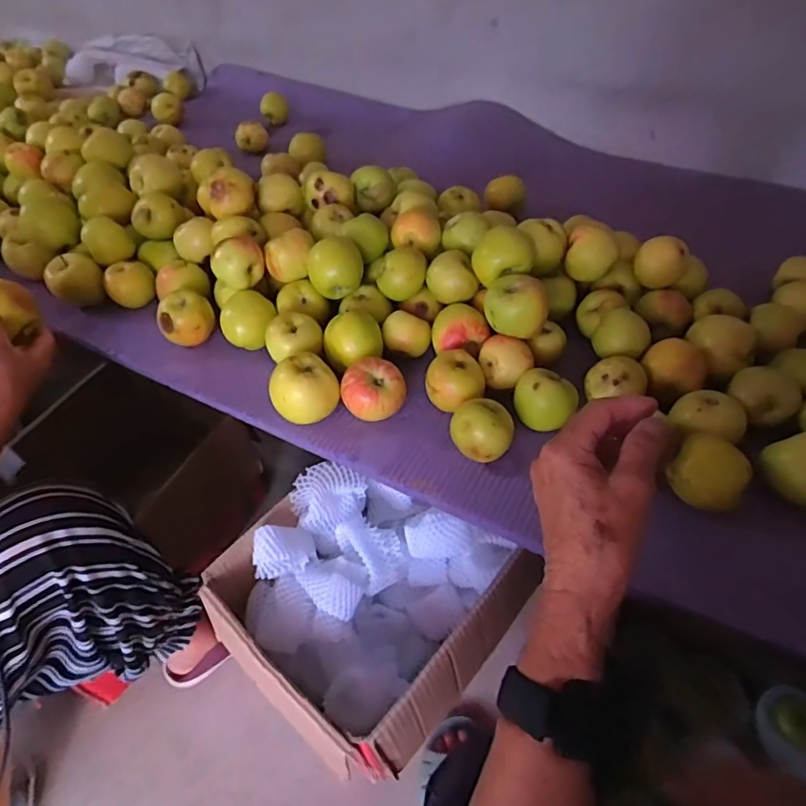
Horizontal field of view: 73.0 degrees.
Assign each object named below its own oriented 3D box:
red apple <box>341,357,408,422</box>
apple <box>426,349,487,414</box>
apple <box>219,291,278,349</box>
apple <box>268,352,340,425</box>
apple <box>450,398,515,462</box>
[{"bbox_3d":[-0.030,-0.007,0.573,0.065,0.062,0.053,-4,47,-2],"label":"red apple"},{"bbox_3d":[0.056,-0.019,0.585,0.062,0.054,0.062,4,48,5],"label":"apple"},{"bbox_3d":[-0.183,-0.096,0.655,0.065,0.059,0.063,-15,49,-12],"label":"apple"},{"bbox_3d":[-0.103,-0.010,0.574,0.069,0.066,0.056,-20,50,-16],"label":"apple"},{"bbox_3d":[0.078,0.027,0.541,0.060,0.056,0.057,-1,47,1],"label":"apple"}]

